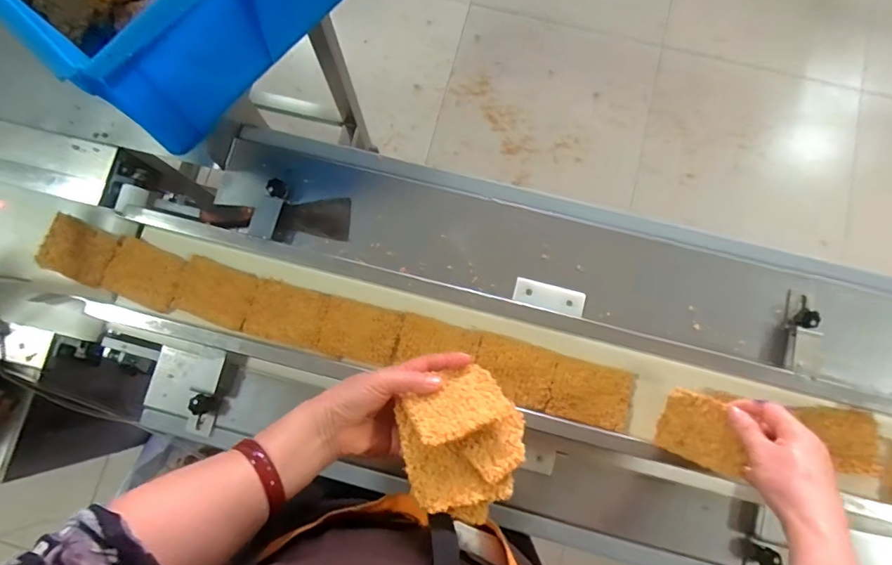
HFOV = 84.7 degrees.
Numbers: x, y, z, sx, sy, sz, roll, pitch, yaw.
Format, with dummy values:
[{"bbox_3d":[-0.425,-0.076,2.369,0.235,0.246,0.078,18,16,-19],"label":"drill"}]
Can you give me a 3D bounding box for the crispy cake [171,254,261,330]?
[{"bbox_3d":[-0.277,0.011,0.589,0.093,0.008,0.068,20,77,5],"label":"crispy cake"}]

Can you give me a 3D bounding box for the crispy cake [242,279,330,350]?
[{"bbox_3d":[-0.190,0.037,0.582,0.089,0.015,0.067,14,80,3],"label":"crispy cake"}]

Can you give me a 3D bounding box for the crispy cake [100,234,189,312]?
[{"bbox_3d":[-0.360,-0.011,0.586,0.076,0.028,0.068,21,81,4],"label":"crispy cake"}]

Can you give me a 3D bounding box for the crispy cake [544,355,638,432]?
[{"bbox_3d":[0.168,0.127,0.561,0.093,0.010,0.069,14,80,3],"label":"crispy cake"}]

